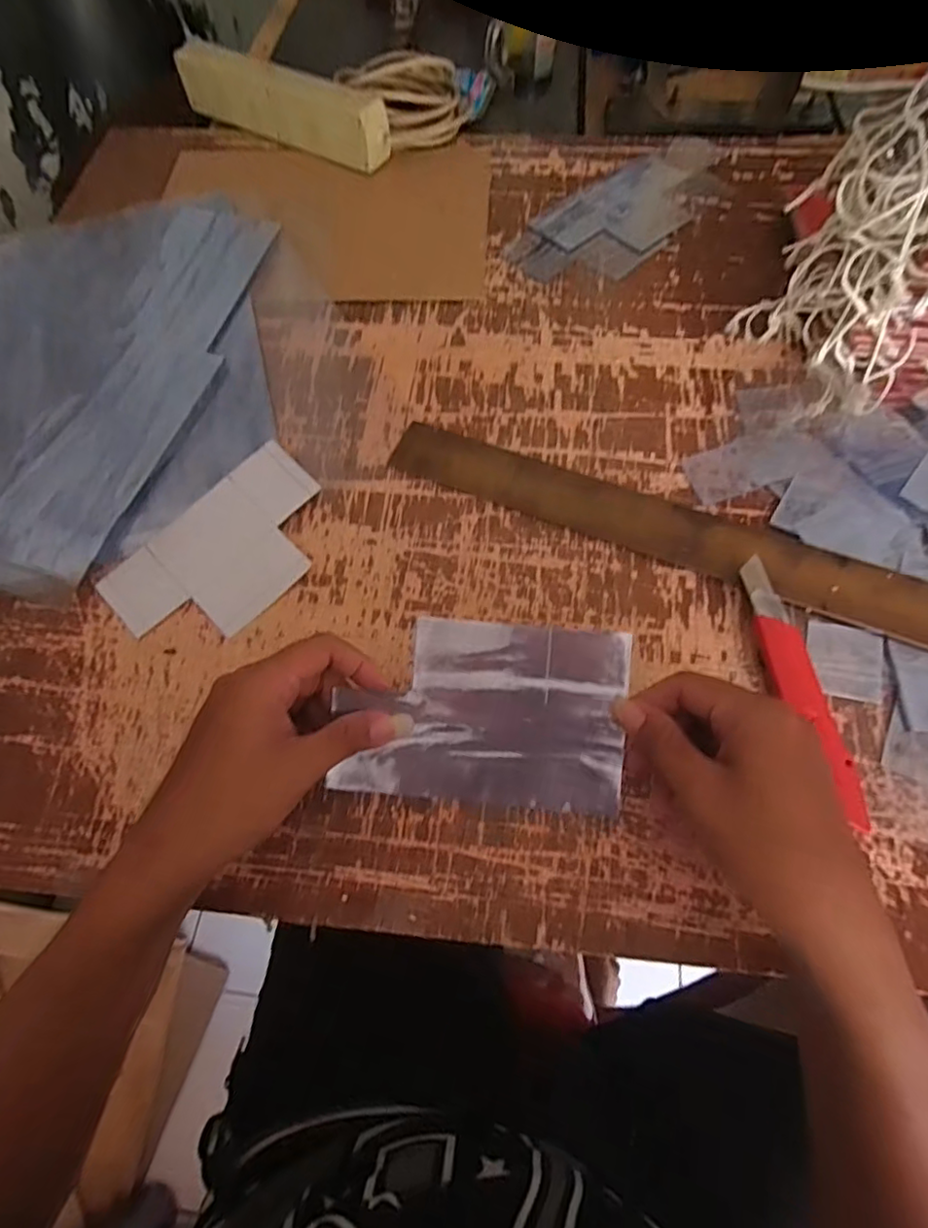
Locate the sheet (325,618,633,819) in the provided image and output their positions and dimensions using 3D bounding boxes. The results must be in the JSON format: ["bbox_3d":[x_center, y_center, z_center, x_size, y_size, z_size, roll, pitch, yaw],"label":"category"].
[{"bbox_3d":[0.013,0.061,0.361,0.168,0.016,0.110,4,92,-1],"label":"sheet"}]

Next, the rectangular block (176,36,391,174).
[{"bbox_3d":[-0.194,-0.545,0.639,0.268,0.059,0.048,32,71,17],"label":"rectangular block"}]

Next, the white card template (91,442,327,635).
[{"bbox_3d":[-0.174,-0.045,0.434,0.100,0.020,0.165,41,74,19],"label":"white card template"}]

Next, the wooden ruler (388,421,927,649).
[{"bbox_3d":[0.144,-0.063,0.427,0.424,0.011,0.047,22,68,13],"label":"wooden ruler"}]

